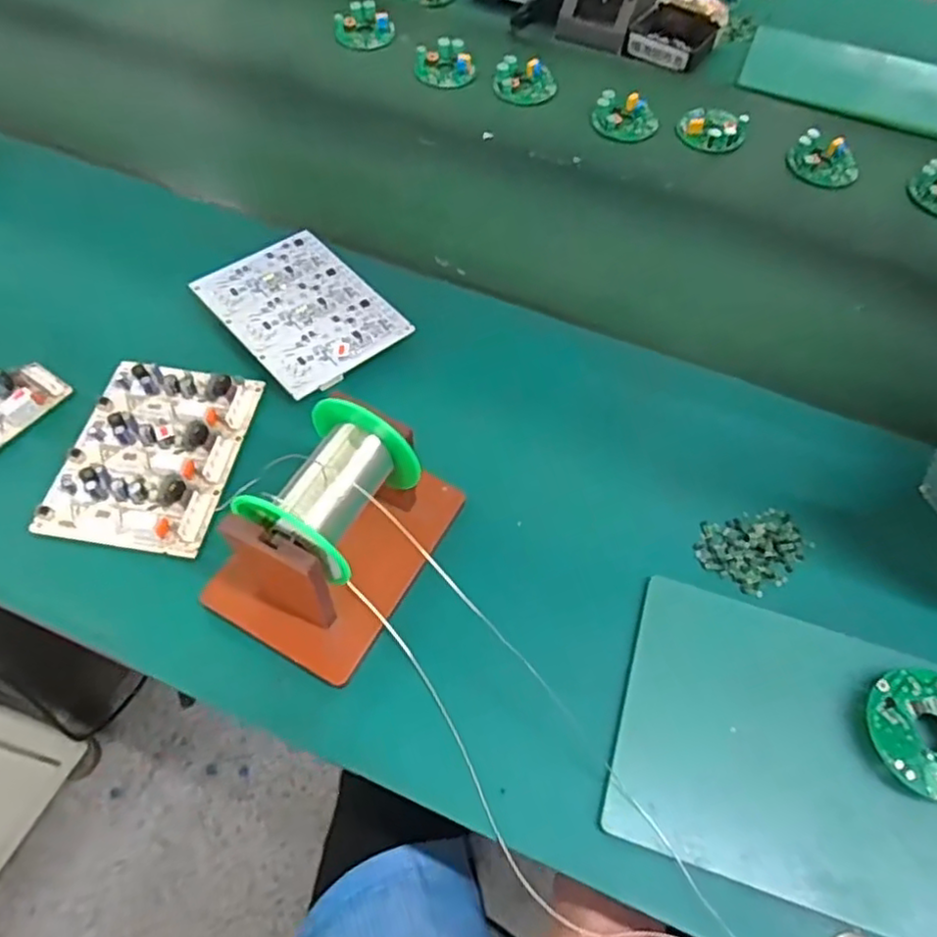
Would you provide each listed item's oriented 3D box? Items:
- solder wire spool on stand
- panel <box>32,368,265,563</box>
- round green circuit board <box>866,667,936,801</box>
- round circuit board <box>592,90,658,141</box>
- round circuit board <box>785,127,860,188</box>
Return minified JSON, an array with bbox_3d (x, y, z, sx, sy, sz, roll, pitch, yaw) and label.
[{"bbox_3d":[-0.071,0.029,0.370,0.093,0.088,0.140,28,59,12],"label":"solder wire spool on stand"},{"bbox_3d":[-0.206,-0.012,0.435,0.102,0.016,0.131,9,57,1],"label":"panel"},{"bbox_3d":[0.246,0.143,0.357,0.063,0.018,0.064,2,57,-4],"label":"round green circuit board"},{"bbox_3d":[0.158,-0.351,0.664,0.064,0.021,0.056,15,57,4],"label":"round circuit board"},{"bbox_3d":[0.344,-0.298,0.642,0.062,0.014,0.057,0,75,1],"label":"round circuit board"}]

